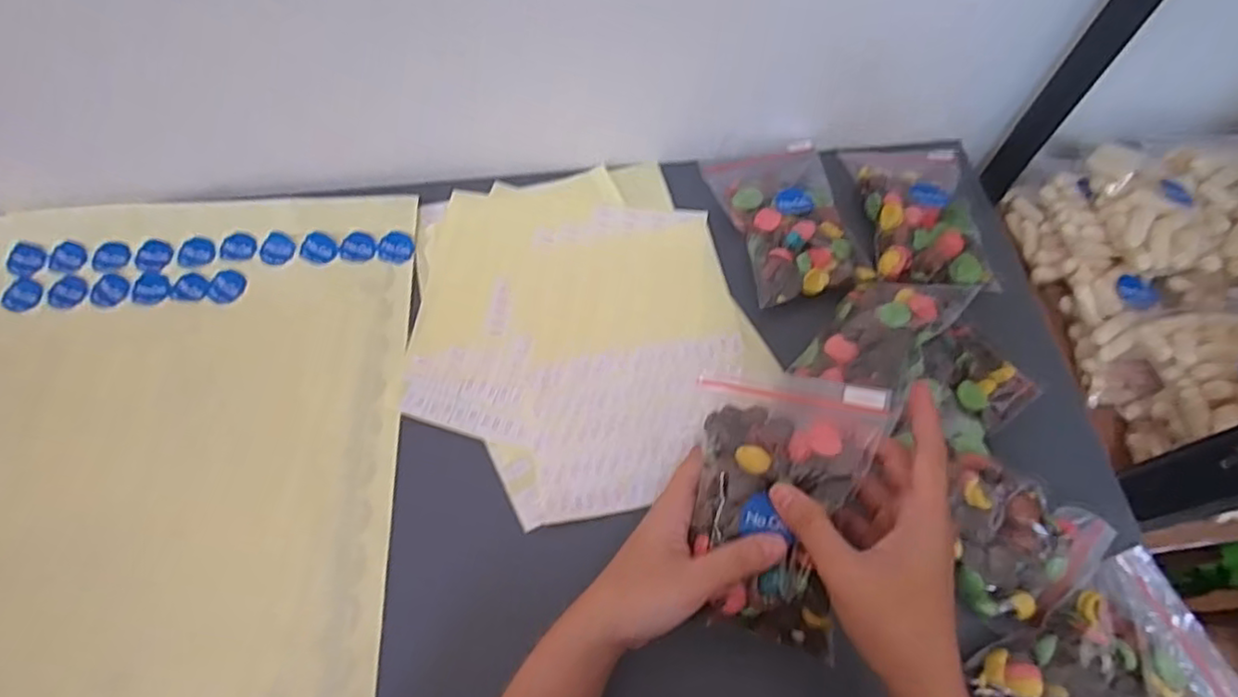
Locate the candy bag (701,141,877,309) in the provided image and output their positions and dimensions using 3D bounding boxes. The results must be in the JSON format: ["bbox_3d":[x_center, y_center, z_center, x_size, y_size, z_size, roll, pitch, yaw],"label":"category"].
[{"bbox_3d":[0.129,-0.104,0.498,0.086,0.027,0.142,-12,65,-5],"label":"candy bag"}]

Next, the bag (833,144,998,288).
[{"bbox_3d":[0.232,-0.112,0.502,0.096,0.040,0.152,2,65,1],"label":"bag"}]

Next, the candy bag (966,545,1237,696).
[{"bbox_3d":[0.269,0.185,0.356,0.141,0.023,0.091,-24,67,-11],"label":"candy bag"}]

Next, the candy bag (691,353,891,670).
[{"bbox_3d":[0.080,0.078,0.330,0.088,0.038,0.129,11,68,7],"label":"candy bag"}]

